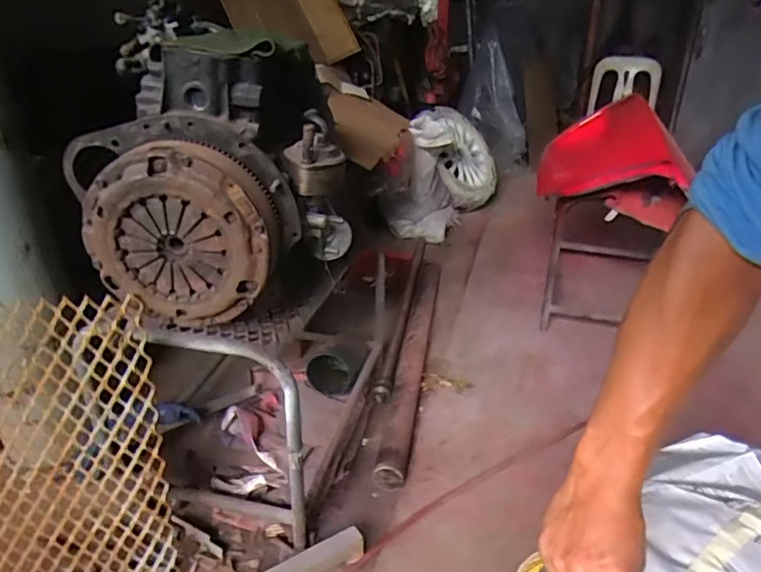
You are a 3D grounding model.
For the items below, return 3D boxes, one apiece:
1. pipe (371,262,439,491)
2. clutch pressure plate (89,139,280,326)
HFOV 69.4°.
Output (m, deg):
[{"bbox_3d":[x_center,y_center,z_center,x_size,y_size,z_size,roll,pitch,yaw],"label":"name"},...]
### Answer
[{"bbox_3d":[0.121,0.172,1.914,0.099,0.067,1.378,5,26,8],"label":"pipe"},{"bbox_3d":[-0.315,-0.081,0.876,0.295,0.280,0.086,1,26,0],"label":"clutch pressure plate"}]

